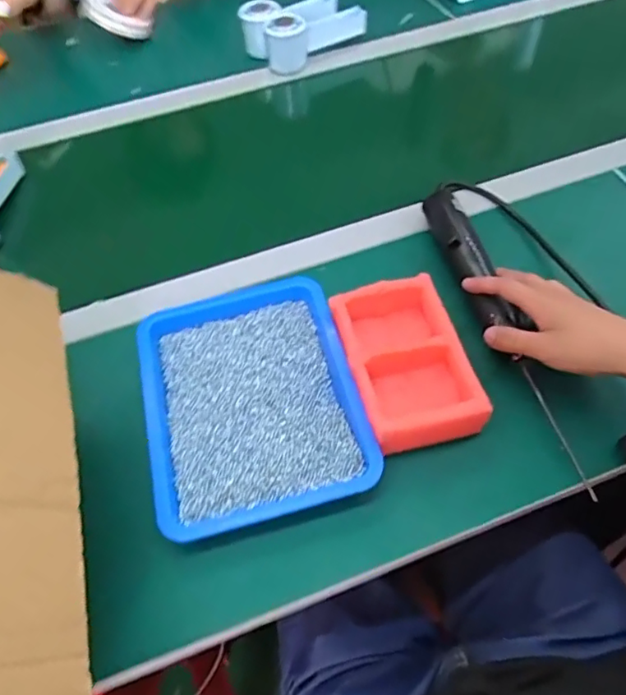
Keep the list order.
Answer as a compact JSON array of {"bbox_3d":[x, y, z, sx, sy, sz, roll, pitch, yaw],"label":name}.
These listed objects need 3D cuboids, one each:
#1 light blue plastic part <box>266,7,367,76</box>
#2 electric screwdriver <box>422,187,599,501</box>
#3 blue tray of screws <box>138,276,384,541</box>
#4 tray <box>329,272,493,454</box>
[{"bbox_3d":[0.003,-0.465,0.822,0.153,0.071,0.057,-34,60,-18],"label":"light blue plastic part"},{"bbox_3d":[0.168,-0.031,0.504,0.039,0.041,0.333,-14,60,-5],"label":"electric screwdriver"},{"bbox_3d":[-0.054,0.043,0.485,0.172,0.039,0.220,-14,56,-5],"label":"blue tray of screws"},{"bbox_3d":[0.077,0.012,0.474,0.090,0.042,0.150,-13,56,-5],"label":"tray"}]

